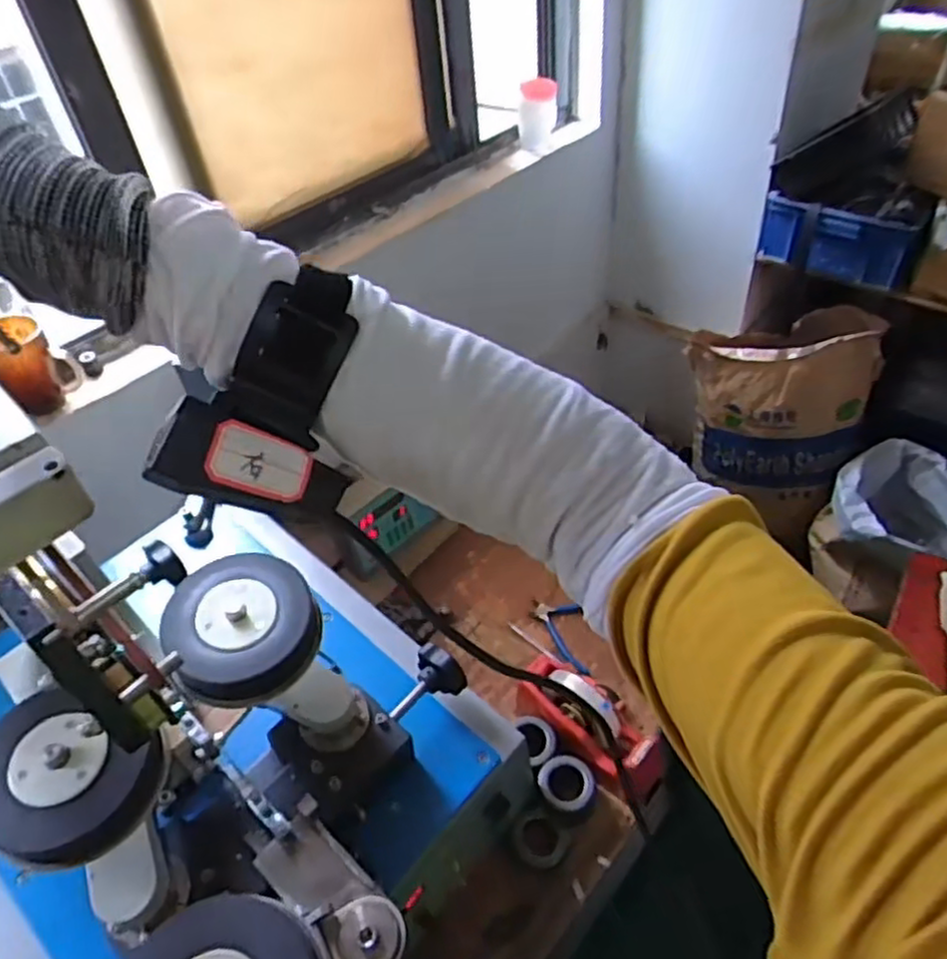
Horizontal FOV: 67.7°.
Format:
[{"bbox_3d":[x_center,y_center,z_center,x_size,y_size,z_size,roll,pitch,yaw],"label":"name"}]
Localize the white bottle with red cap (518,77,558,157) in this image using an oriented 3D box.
[{"bbox_3d":[0.138,-0.768,1.501,0.082,0.131,0.070,-2,45,5],"label":"white bottle with red cap"}]

